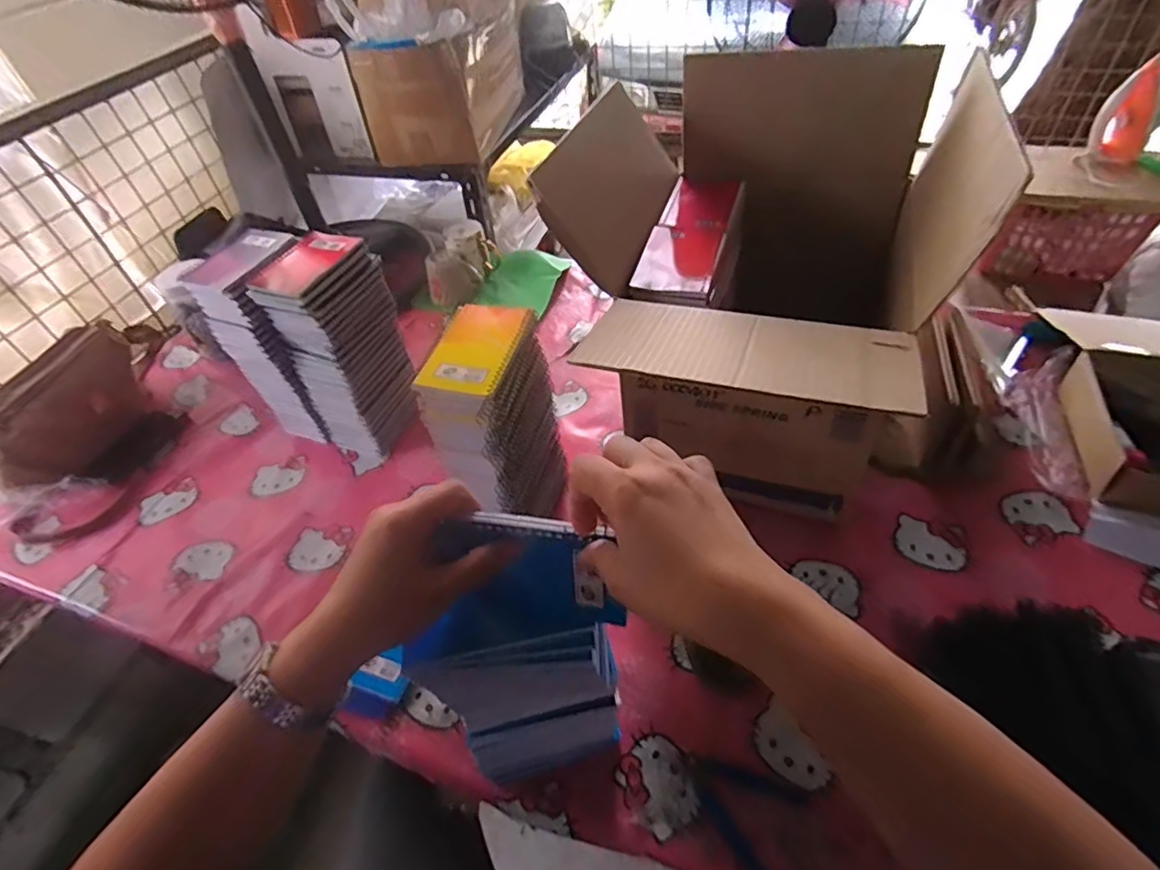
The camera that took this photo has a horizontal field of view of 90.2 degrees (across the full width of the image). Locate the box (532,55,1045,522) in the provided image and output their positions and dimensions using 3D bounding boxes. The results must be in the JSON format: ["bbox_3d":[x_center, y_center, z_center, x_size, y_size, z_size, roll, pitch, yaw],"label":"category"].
[{"bbox_3d":[0.181,-0.142,0.672,0.377,0.398,0.461,12,50,17],"label":"box"}]

